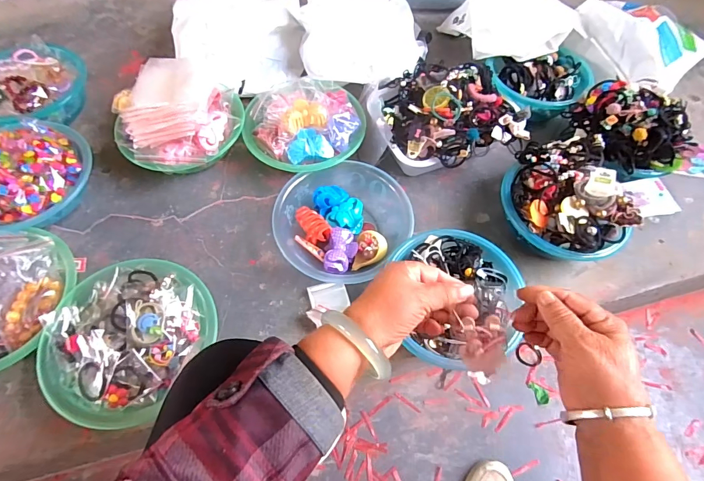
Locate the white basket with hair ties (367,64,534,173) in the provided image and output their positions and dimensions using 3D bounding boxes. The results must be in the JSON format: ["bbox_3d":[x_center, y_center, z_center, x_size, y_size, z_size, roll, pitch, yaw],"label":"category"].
[{"bbox_3d":[0.190,-0.248,0.785,0.301,0.140,0.235,1,62,-1],"label":"white basket with hair ties"}]

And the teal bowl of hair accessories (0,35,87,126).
[{"bbox_3d":[-0.668,-0.311,0.796,0.204,0.091,0.209,1,62,-1],"label":"teal bowl of hair accessories"}]

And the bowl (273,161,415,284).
[{"bbox_3d":[-0.016,-0.034,0.703,0.223,0.072,0.214,1,62,-1],"label":"bowl"}]

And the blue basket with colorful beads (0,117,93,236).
[{"bbox_3d":[-0.583,-0.105,0.691,0.196,0.117,0.233,22,64,10],"label":"blue basket with colorful beads"}]

